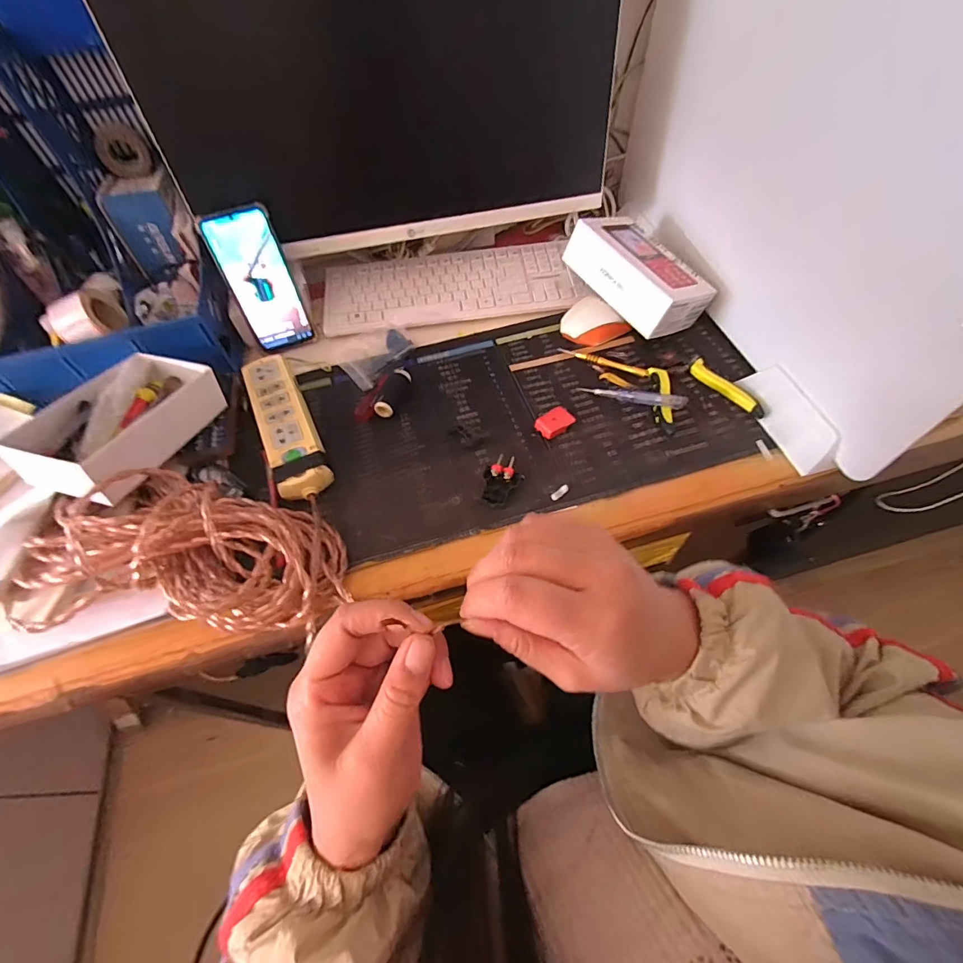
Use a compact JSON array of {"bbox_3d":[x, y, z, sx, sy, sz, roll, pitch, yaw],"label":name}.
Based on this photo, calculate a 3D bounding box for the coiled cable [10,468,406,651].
[{"bbox_3d":[-0.260,0.059,0.401,0.274,0.074,0.131,9,58,-3],"label":"coiled cable"}]

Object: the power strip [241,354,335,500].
[{"bbox_3d":[-0.226,-0.068,0.515,0.056,0.034,0.217,-24,59,-12],"label":"power strip"}]

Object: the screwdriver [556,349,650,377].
[{"bbox_3d":[0.153,-0.153,0.565,0.115,0.014,0.011,29,63,19],"label":"screwdriver"}]

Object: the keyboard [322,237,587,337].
[{"bbox_3d":[-0.046,-0.280,0.647,0.358,0.029,0.151,-11,58,-5],"label":"keyboard"}]

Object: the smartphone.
[{"bbox_3d":[-0.278,-0.250,0.563,0.076,0.165,0.007,-19,39,-9],"label":"smartphone"}]

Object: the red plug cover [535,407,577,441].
[{"bbox_3d":[0.085,-0.067,0.513,0.043,0.015,0.030,-33,62,-17],"label":"red plug cover"}]

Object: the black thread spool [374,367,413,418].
[{"bbox_3d":[-0.104,-0.108,0.540,0.025,0.021,0.071,13,59,11],"label":"black thread spool"}]

